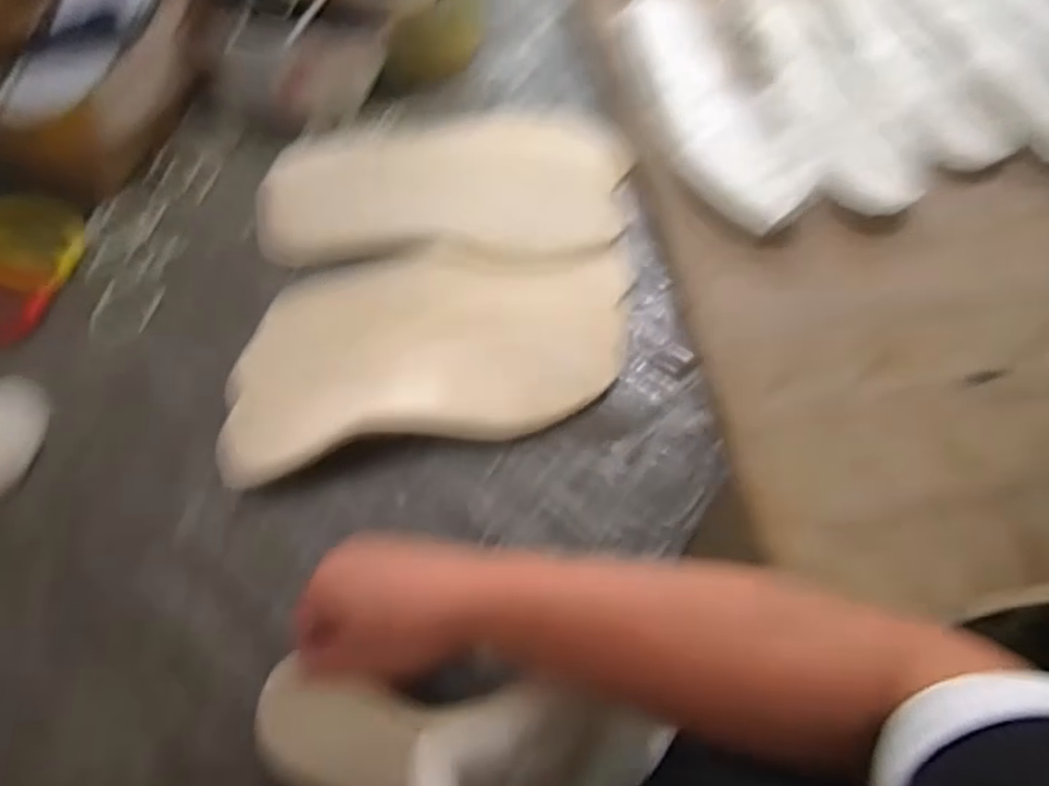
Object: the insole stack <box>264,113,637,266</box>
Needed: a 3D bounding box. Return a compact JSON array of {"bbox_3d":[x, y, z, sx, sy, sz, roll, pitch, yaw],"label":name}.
[{"bbox_3d":[-0.064,-0.174,0.568,0.286,0.016,0.145,-3,68,-2],"label":"insole stack"}]

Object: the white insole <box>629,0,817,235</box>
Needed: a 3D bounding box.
[{"bbox_3d":[0.152,-0.245,0.585,0.090,0.015,0.258,-19,69,-8],"label":"white insole"}]

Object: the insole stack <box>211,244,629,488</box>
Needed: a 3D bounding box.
[{"bbox_3d":[-0.064,-0.041,0.500,0.292,0.021,0.159,-11,68,-5],"label":"insole stack"}]

